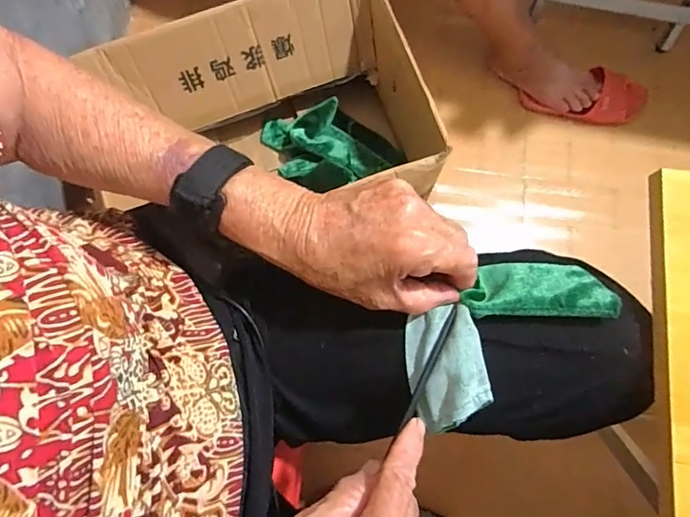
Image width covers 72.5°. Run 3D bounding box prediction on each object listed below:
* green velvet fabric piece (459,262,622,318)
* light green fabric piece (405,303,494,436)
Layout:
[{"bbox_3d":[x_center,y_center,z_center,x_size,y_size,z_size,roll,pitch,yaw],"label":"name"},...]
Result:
[{"bbox_3d":[0.130,0.019,0.324,0.095,0.009,0.050,-2,39,7],"label":"green velvet fabric piece"},{"bbox_3d":[0.067,0.074,0.314,0.050,0.015,0.076,-14,76,17],"label":"light green fabric piece"}]

